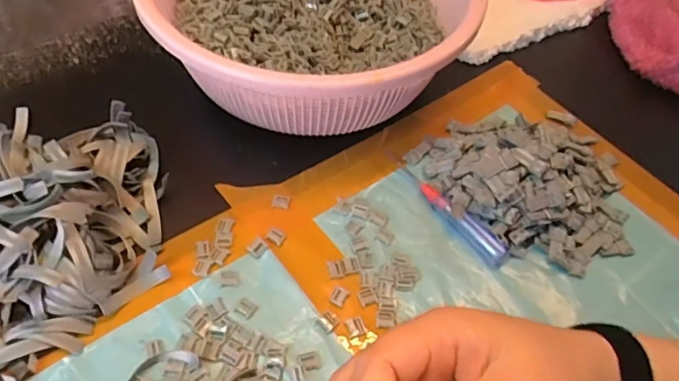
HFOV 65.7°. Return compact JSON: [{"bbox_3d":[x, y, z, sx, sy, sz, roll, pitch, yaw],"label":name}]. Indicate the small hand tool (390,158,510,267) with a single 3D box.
[{"bbox_3d":[0.083,0.012,0.404,0.018,0.012,0.114,-32,63,-24],"label":"small hand tool"}]

